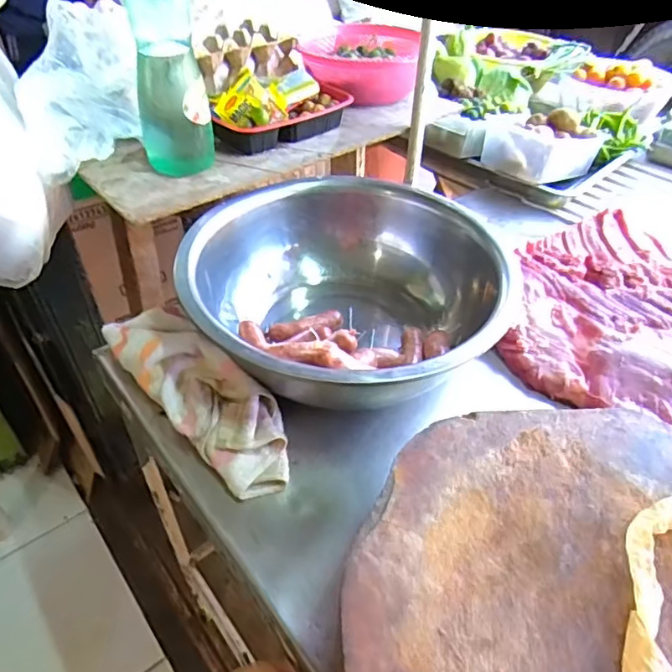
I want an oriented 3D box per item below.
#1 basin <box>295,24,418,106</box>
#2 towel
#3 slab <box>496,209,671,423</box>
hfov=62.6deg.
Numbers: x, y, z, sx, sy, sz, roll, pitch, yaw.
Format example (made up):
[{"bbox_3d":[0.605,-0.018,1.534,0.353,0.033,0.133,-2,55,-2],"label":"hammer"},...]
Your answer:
[{"bbox_3d":[0.046,-0.471,0.958,0.160,0.076,0.162,13,44,13],"label":"basin"},{"bbox_3d":[-0.150,0.056,0.612,0.093,0.058,0.277,-34,53,-31],"label":"towel"},{"bbox_3d":[0.365,-0.033,0.714,0.328,0.066,0.293,-28,50,-31],"label":"slab"}]

